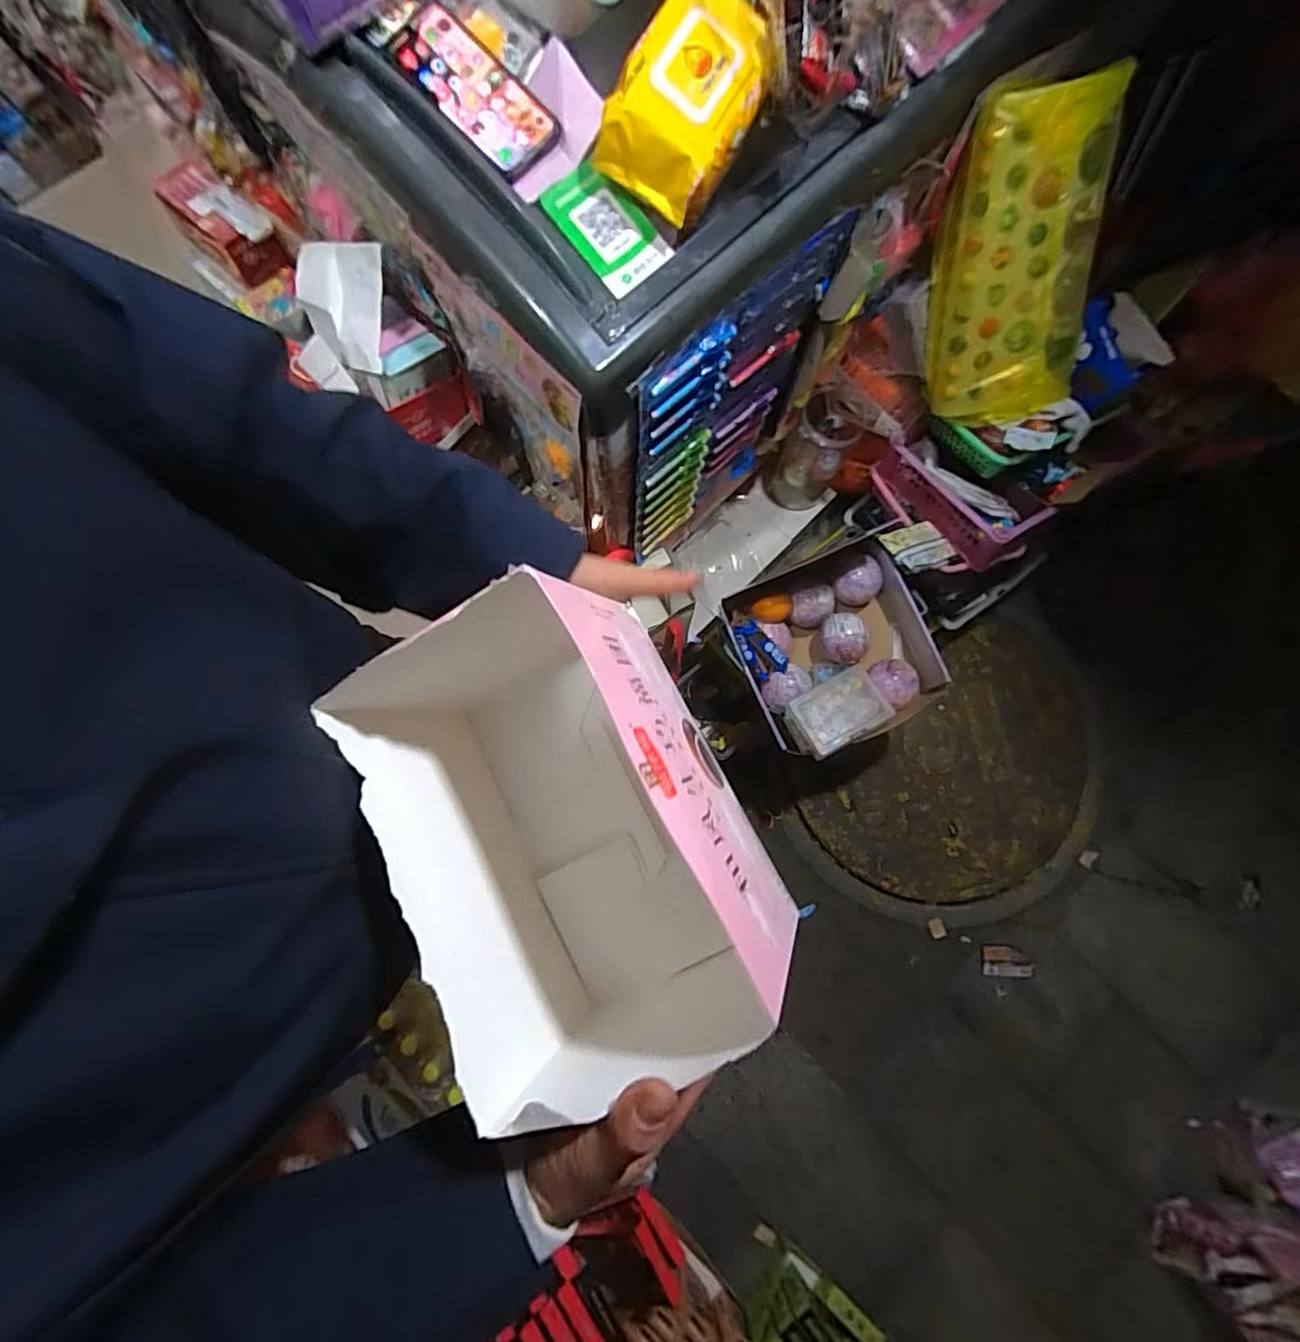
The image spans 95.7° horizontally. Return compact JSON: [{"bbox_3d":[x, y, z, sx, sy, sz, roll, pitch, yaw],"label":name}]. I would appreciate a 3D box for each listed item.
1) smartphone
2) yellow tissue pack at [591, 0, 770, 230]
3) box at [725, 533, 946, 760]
[{"bbox_3d":[-0.162,-0.541,0.549,0.153,0.010,0.074,45,85,-4],"label":"smartphone"},{"bbox_3d":[0.037,-0.542,0.552,0.120,0.068,0.186,29,80,4],"label":"yellow tissue pack"},{"bbox_3d":[0.350,-0.043,1.126,0.339,0.117,0.345,-24,81,-5],"label":"box"}]

